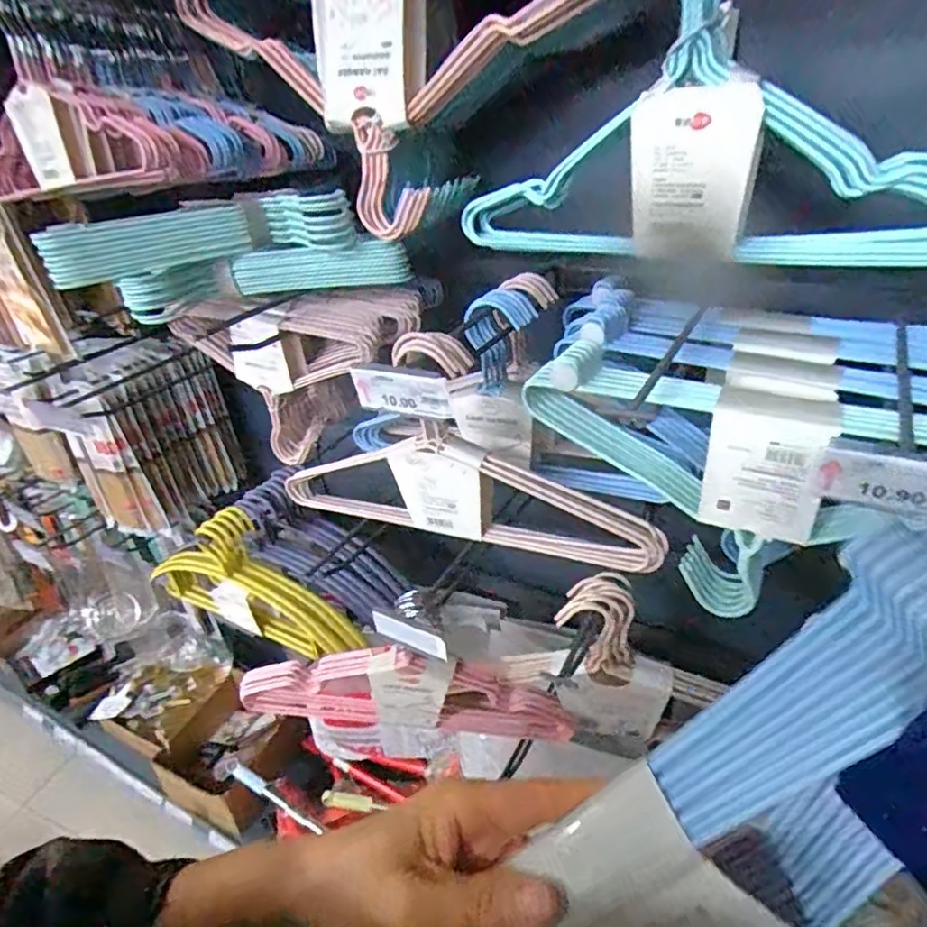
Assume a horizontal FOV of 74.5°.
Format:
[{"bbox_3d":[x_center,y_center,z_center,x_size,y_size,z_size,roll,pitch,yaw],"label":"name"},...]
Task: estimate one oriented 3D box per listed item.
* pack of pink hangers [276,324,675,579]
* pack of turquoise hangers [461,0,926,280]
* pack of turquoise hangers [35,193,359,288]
[{"bbox_3d":[-0.011,-0.014,0.569,0.390,0.214,0.032,11,36,22],"label":"pack of pink hangers"},{"bbox_3d":[0.178,-0.265,0.461,0.424,0.221,0.036,17,38,29],"label":"pack of turquoise hangers"},{"bbox_3d":[-0.260,-0.250,0.653,0.275,0.055,0.121,-13,34,-13],"label":"pack of turquoise hangers"}]

